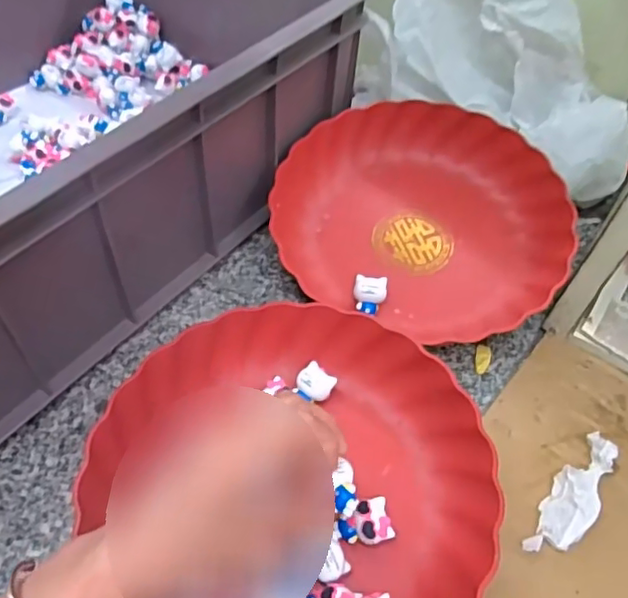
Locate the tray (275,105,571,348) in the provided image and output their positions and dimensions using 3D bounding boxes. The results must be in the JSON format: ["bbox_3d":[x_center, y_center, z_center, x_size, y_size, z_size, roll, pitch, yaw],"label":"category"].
[{"bbox_3d":[0.090,-0.073,0.514,0.241,0.053,0.223,7,54,2],"label":"tray"}]

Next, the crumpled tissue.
[{"bbox_3d":[0.168,0.129,0.386,0.028,0.024,0.094,33,59,20],"label":"crumpled tissue"}]

